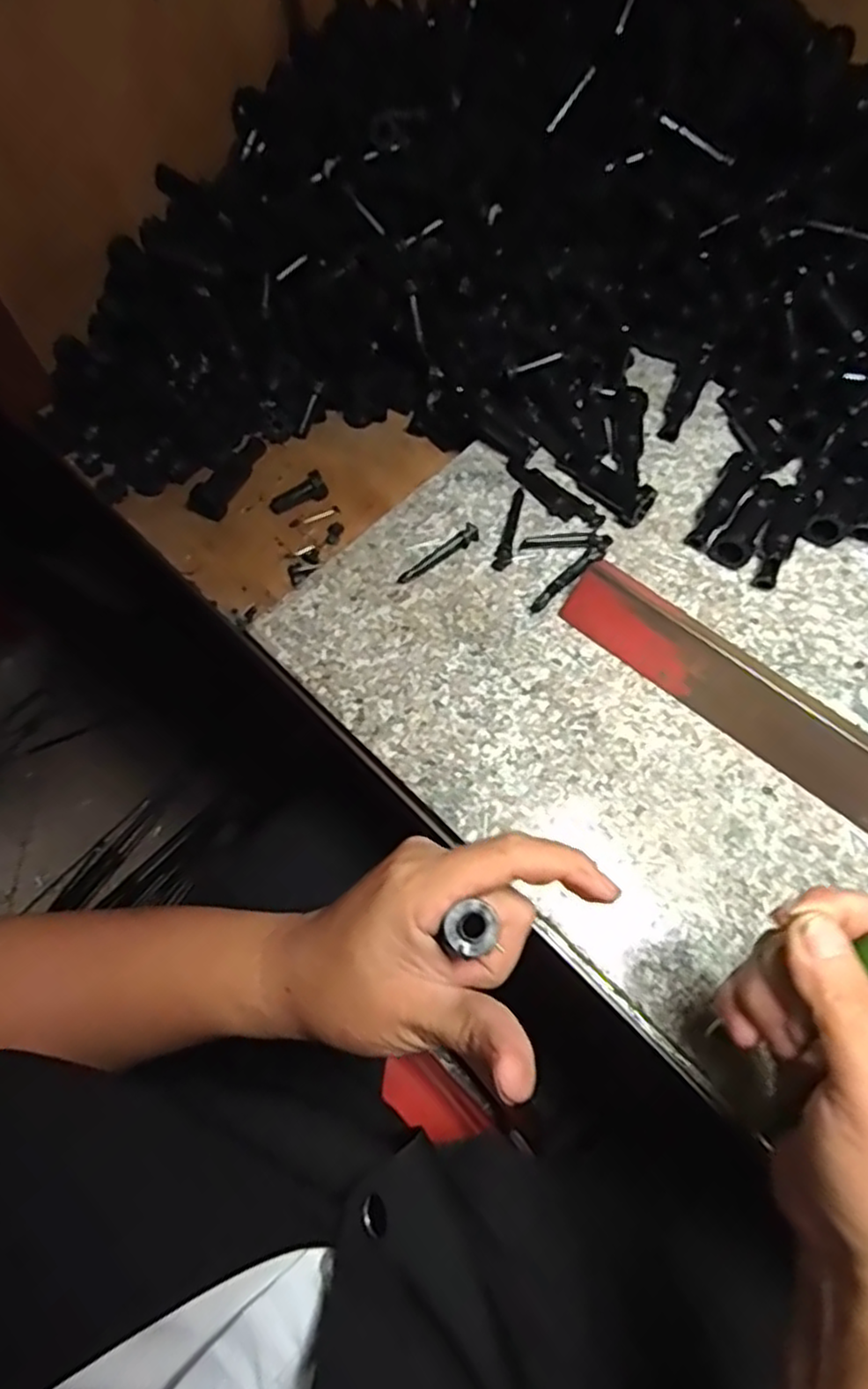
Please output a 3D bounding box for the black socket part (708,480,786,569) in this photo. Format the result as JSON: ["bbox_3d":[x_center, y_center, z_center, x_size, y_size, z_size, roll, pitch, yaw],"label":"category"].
[{"bbox_3d":[0.192,-0.104,0.426,0.021,0.017,0.061,35,71,15],"label":"black socket part"}]

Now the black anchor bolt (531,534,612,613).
[{"bbox_3d":[0.082,-0.072,0.421,0.065,0.011,0.011,-40,71,-16],"label":"black anchor bolt"}]

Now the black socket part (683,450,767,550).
[{"bbox_3d":[0.179,-0.119,0.435,0.019,0.015,0.070,31,70,14],"label":"black socket part"}]

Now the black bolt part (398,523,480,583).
[{"bbox_3d":[0.003,-0.084,0.424,0.057,0.006,0.011,-35,70,-14],"label":"black bolt part"}]

